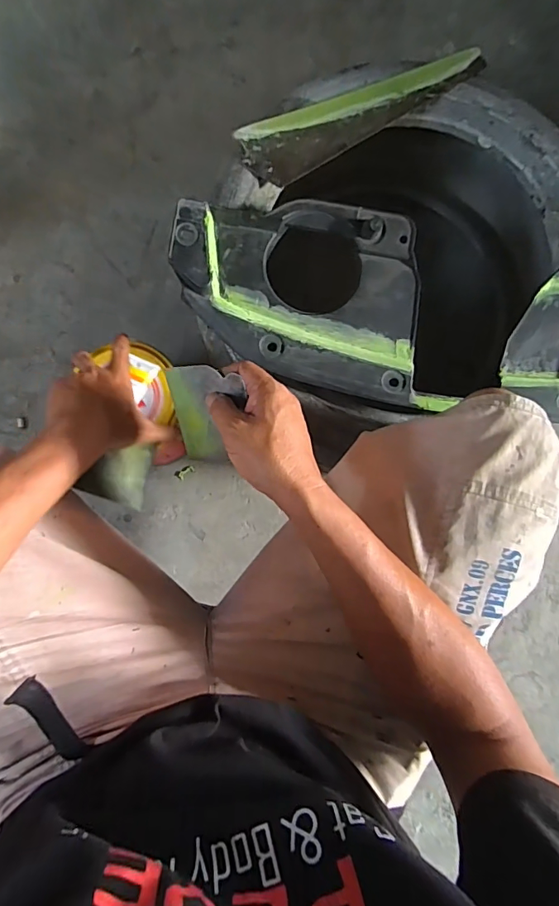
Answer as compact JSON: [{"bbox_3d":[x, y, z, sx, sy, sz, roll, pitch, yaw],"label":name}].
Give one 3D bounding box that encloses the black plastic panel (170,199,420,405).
[{"bbox_3d":[0.025,-0.197,0.571,0.301,0.035,0.229,7,86,-4],"label":"black plastic panel"}]

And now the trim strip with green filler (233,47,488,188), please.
[{"bbox_3d":[0.108,-0.450,0.608,0.337,0.017,0.084,-29,90,-6],"label":"trim strip with green filler"}]

